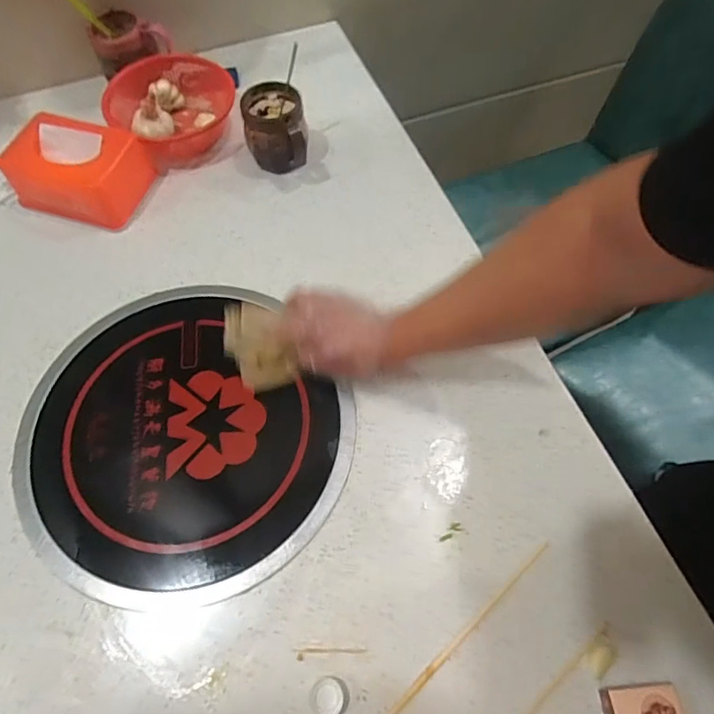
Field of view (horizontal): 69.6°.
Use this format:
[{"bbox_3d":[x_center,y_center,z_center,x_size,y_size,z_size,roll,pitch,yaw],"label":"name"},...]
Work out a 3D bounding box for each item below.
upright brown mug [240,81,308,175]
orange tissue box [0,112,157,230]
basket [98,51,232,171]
[{"bbox_3d":[-0.110,-0.304,0.700,0.085,0.093,0.094,-2,64,-2],"label":"upright brown mug"},{"bbox_3d":[-0.365,-0.243,0.675,0.151,0.078,0.120,19,65,8],"label":"orange tissue box"},{"bbox_3d":[-0.264,-0.361,0.744,0.148,0.064,0.184,38,69,16],"label":"basket"}]

